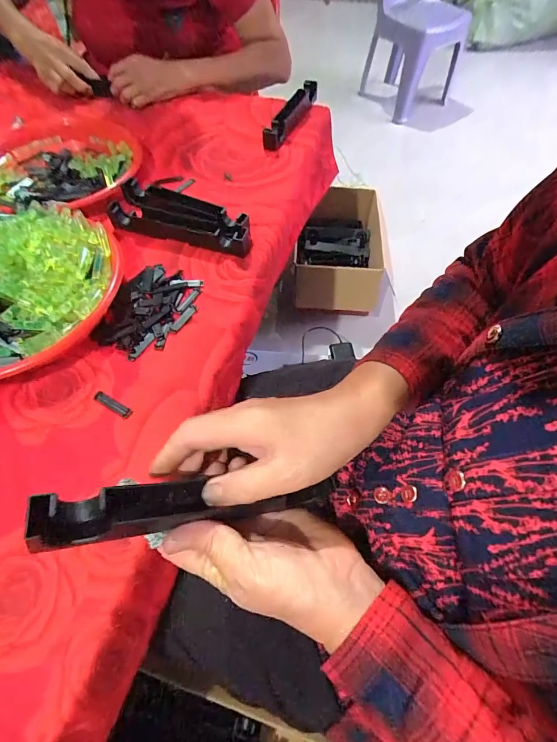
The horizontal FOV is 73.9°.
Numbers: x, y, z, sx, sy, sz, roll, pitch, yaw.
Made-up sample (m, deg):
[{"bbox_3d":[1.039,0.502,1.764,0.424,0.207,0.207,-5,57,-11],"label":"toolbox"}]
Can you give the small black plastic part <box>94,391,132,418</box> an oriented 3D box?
[{"bbox_3d":[-0.166,0.034,0.371,0.045,0.004,0.011,26,62,15],"label":"small black plastic part"}]

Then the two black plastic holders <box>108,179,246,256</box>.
[{"bbox_3d":[-0.127,-0.203,0.490,0.186,0.029,0.070,17,60,10],"label":"two black plastic holders"}]

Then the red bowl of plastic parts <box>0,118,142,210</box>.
[{"bbox_3d":[-0.323,-0.304,0.531,0.223,0.040,0.224,0,59,0],"label":"red bowl of plastic parts"}]

